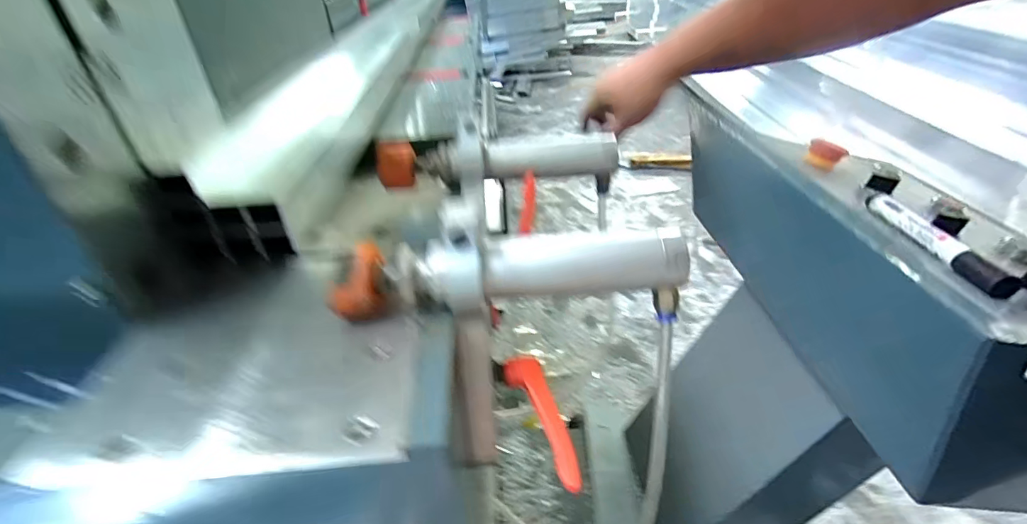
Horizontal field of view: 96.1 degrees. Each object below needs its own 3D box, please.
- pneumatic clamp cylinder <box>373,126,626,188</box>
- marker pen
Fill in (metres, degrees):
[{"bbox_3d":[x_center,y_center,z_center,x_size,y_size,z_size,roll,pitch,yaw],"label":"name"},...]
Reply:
[{"bbox_3d":[-0.013,-0.092,0.411,0.212,0.043,0.043,-4,37,-4],"label":"pneumatic clamp cylinder"},{"bbox_3d":[0.318,-0.019,0.352,0.016,0.014,0.126,-5,37,-3],"label":"marker pen"}]

